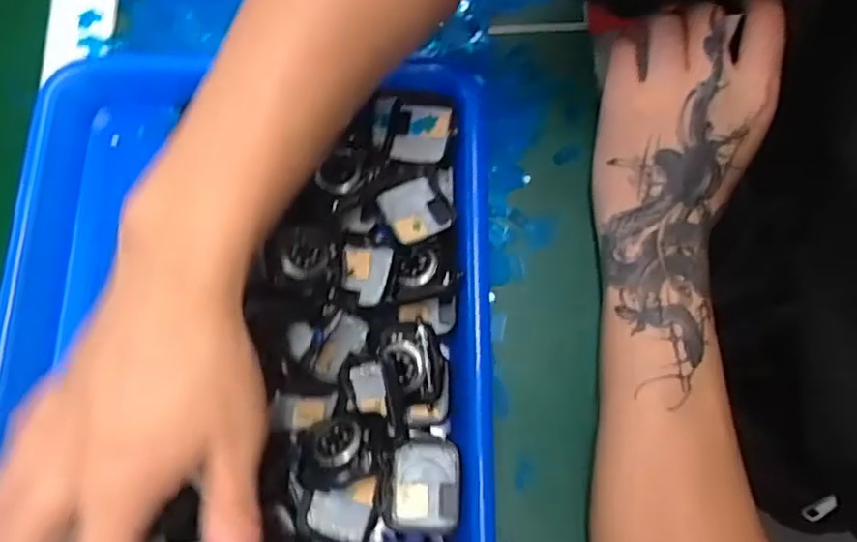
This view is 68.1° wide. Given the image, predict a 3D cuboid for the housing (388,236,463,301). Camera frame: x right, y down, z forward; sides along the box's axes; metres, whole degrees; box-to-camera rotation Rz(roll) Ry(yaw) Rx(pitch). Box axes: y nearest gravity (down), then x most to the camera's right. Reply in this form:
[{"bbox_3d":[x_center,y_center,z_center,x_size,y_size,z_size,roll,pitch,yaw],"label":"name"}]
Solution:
[{"bbox_3d":[-0.001,-0.003,0.335,0.040,0.012,0.035,-5,75,-1],"label":"housing"}]

